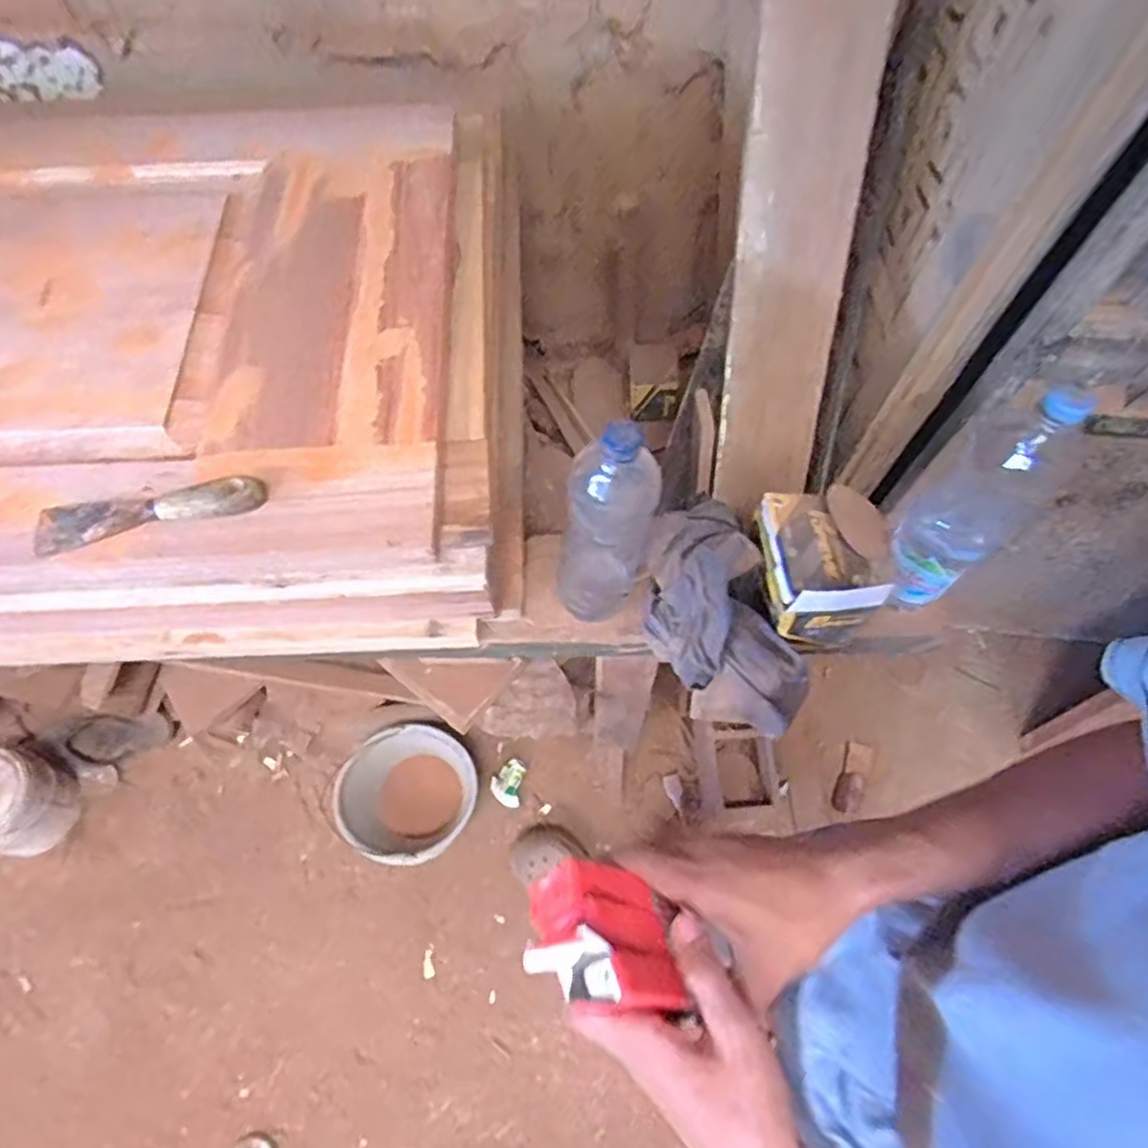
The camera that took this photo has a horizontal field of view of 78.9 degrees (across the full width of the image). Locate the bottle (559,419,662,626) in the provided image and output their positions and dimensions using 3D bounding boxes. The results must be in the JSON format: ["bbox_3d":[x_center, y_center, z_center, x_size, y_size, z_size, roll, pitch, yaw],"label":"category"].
[{"bbox_3d":[0.032,-0.041,0.675,0.079,0.309,0.066,12,65,5],"label":"bottle"}]

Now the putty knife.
[{"bbox_3d":[-0.339,-0.053,0.558,0.180,0.031,0.045,-10,65,-6],"label":"putty knife"}]

